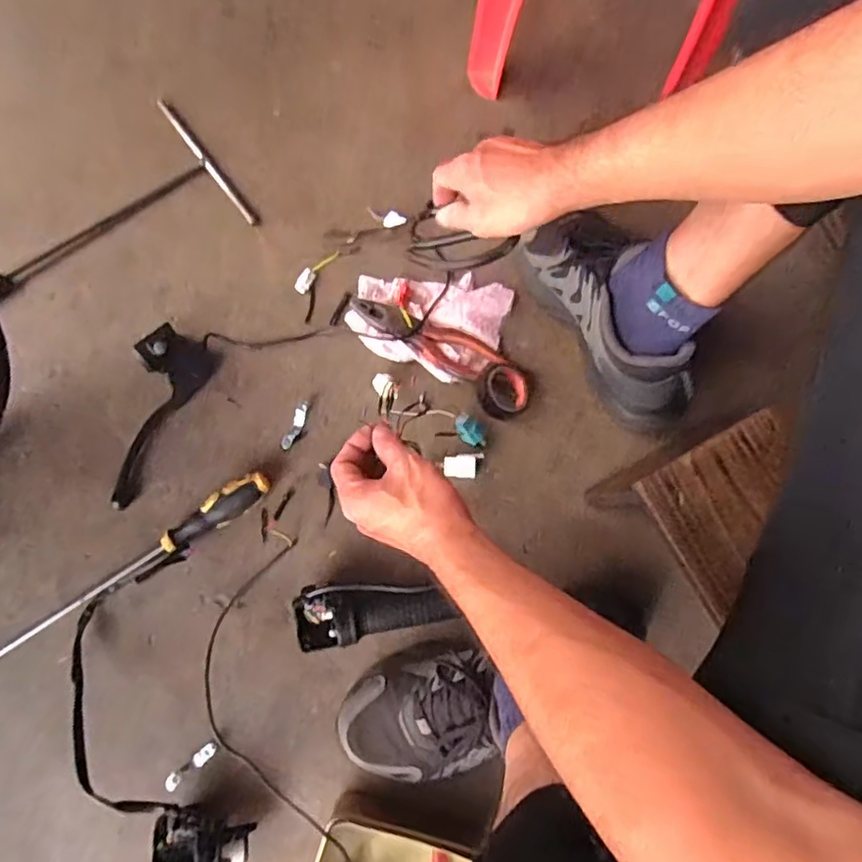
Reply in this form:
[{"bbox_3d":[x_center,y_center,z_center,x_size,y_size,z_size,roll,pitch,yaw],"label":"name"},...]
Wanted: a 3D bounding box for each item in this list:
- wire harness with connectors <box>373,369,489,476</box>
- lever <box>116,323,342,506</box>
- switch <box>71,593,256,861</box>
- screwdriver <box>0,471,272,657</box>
[{"bbox_3d":[-0.006,-0.009,0.609,0.138,0.034,0.061,32,78,5],"label":"wire harness with connectors"},{"bbox_3d":[-0.243,-0.058,0.601,0.113,0.055,0.279,44,79,9],"label":"lever"},{"bbox_3d":[-0.259,0.274,0.516,0.097,0.053,0.260,-39,80,-9],"label":"switch"},{"bbox_3d":[-0.300,0.144,0.562,0.339,0.028,0.028,-36,79,-9],"label":"screwdriver"}]

